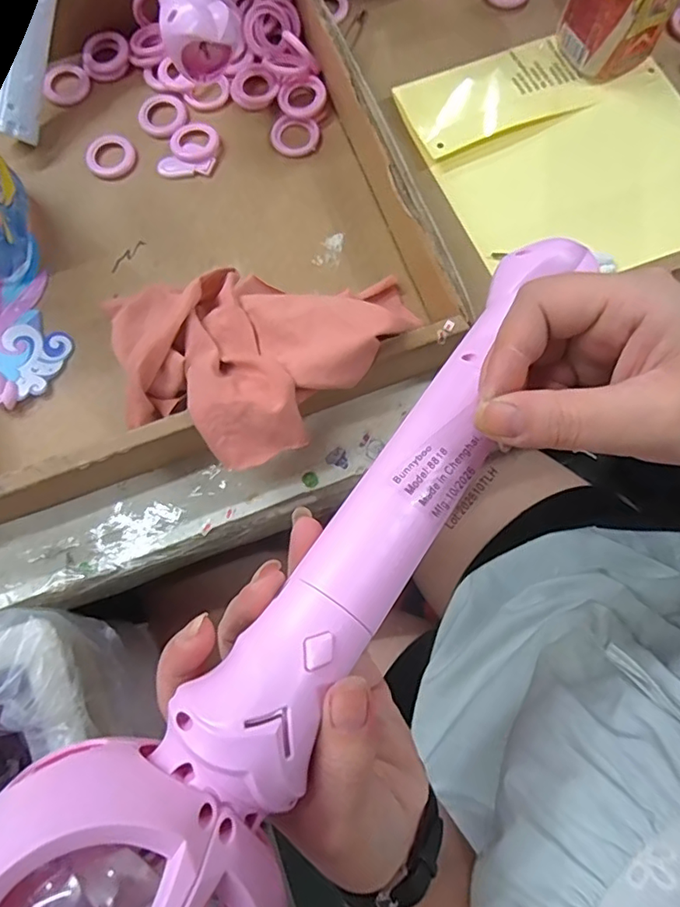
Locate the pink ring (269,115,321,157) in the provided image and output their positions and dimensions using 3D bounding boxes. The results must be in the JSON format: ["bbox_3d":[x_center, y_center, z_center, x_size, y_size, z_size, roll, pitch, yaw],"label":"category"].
[{"bbox_3d":[-0.035,-0.248,0.433,0.038,0.004,0.033,9,78,2],"label":"pink ring"}]

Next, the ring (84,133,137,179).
[{"bbox_3d":[-0.178,-0.230,0.430,0.037,0.006,0.034,0,78,0],"label":"ring"}]

